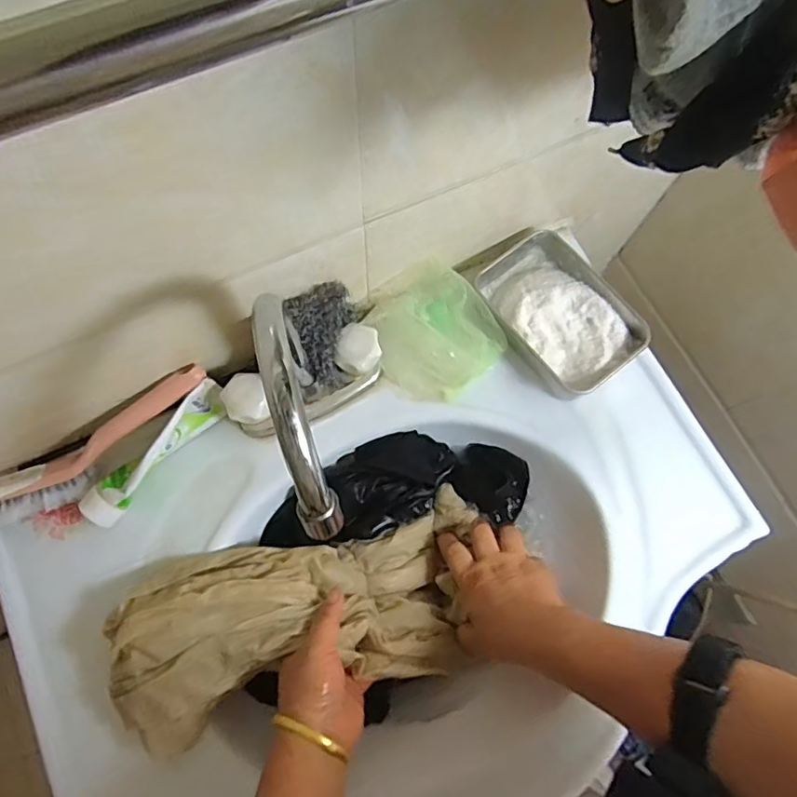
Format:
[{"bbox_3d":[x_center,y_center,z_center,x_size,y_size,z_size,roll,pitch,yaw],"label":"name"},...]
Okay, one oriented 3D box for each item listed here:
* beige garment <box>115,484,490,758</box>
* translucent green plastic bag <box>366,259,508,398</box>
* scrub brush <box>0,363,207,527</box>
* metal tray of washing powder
[{"bbox_3d":[-0.070,0.176,0.471,0.296,0.051,0.138,-7,74,-24],"label":"beige garment"},{"bbox_3d":[0.031,-0.061,0.528,0.106,0.036,0.112,-43,80,-12],"label":"translucent green plastic bag"},{"bbox_3d":[-0.265,0.050,0.483,0.240,0.052,0.051,-27,77,-9],"label":"scrub brush"},{"bbox_3d":[0.149,-0.079,0.540,0.105,0.035,0.151,-33,78,-10],"label":"metal tray of washing powder"}]

